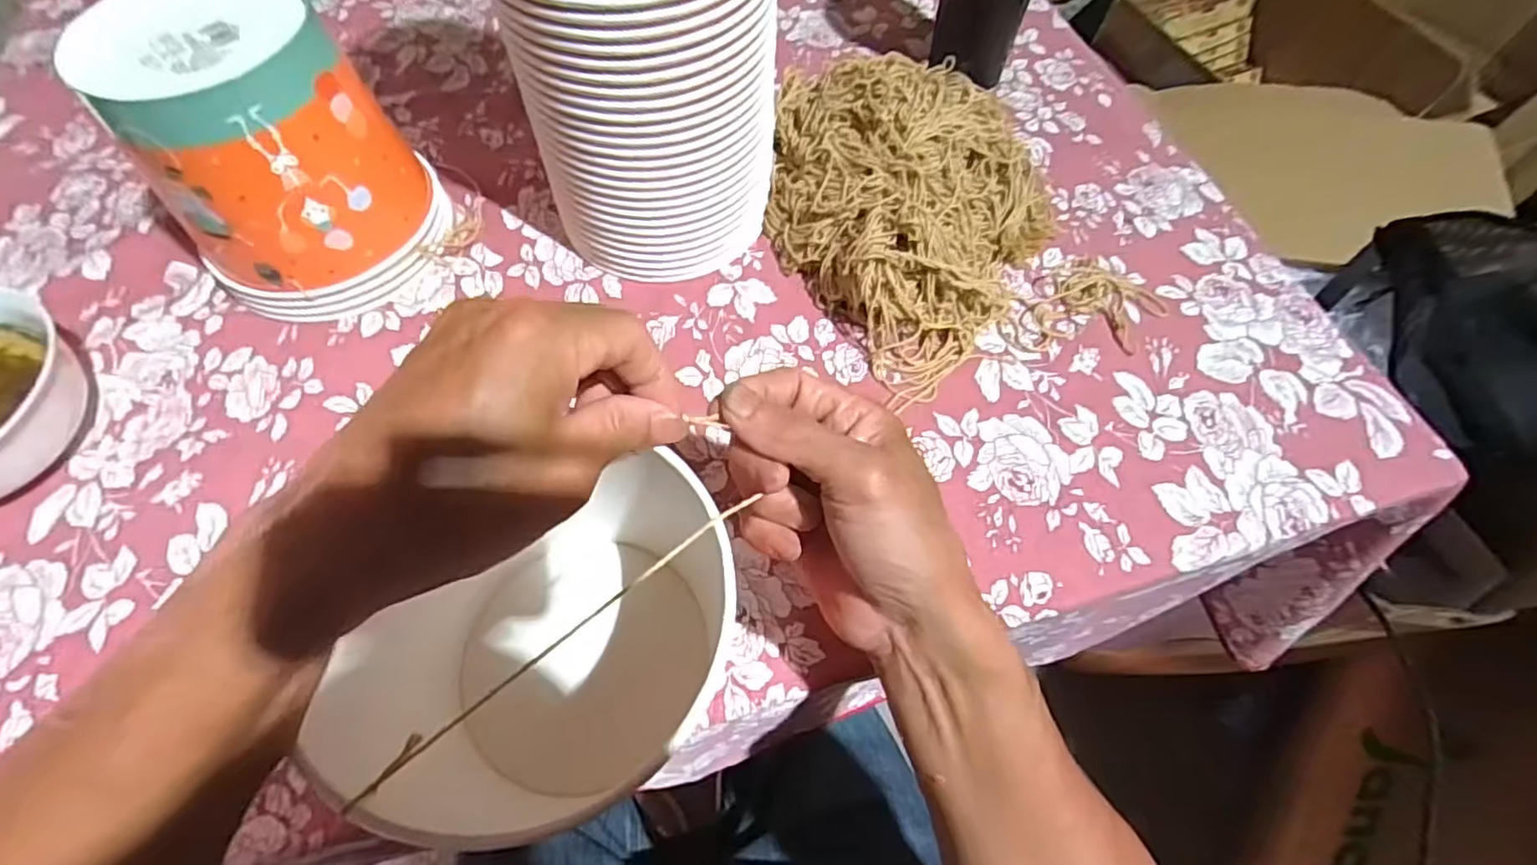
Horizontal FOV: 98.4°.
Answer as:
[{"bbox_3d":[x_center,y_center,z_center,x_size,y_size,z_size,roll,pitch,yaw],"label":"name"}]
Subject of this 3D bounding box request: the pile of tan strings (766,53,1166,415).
[{"bbox_3d":[0.128,-0.175,0.487,0.238,0.088,0.270,-17,63,-10],"label":"pile of tan strings"}]

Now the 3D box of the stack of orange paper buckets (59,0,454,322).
[{"bbox_3d":[-0.323,-0.186,0.443,0.153,0.155,0.144,-28,65,-16],"label":"stack of orange paper buckets"}]

